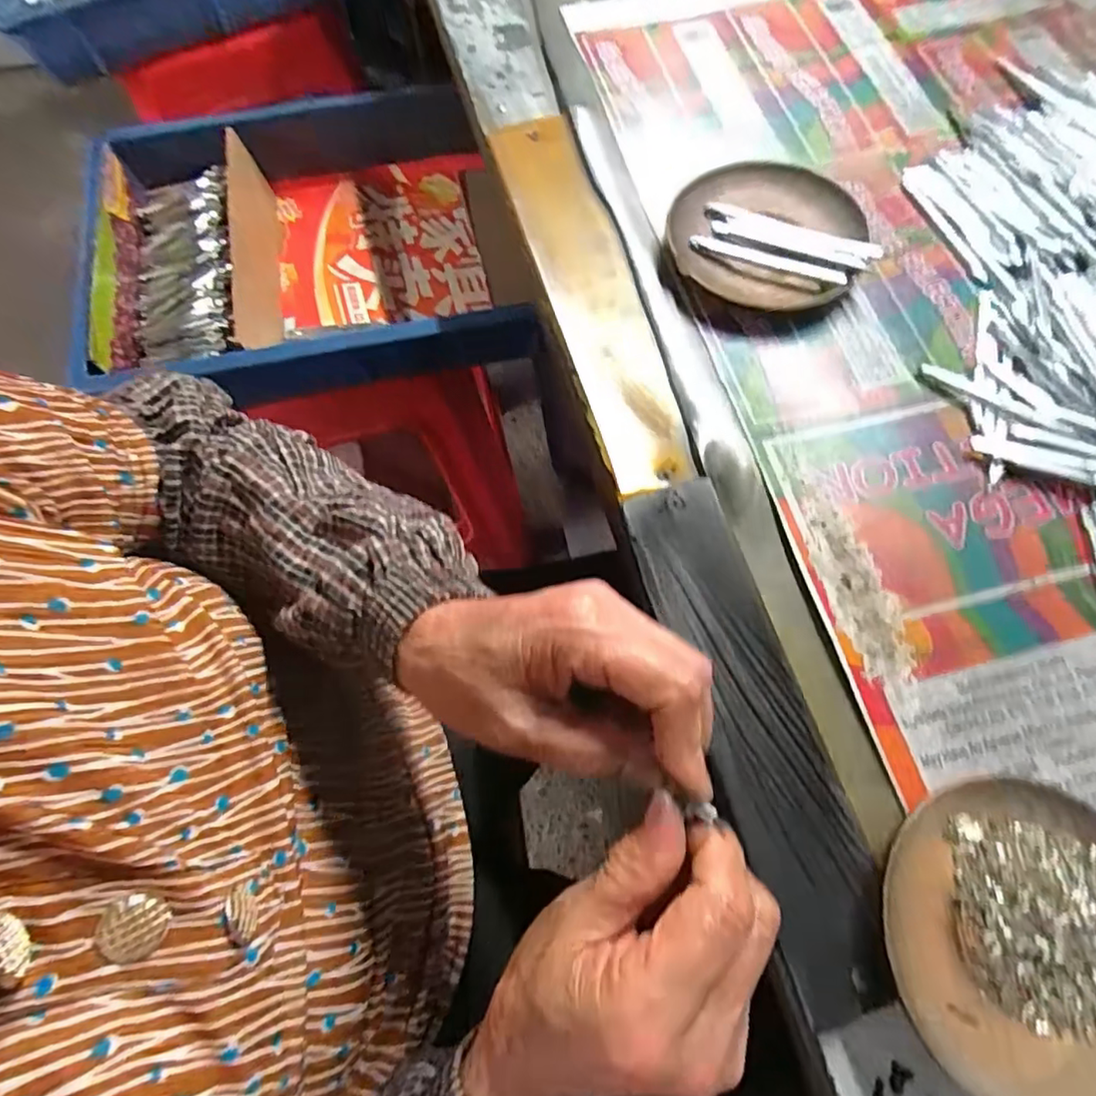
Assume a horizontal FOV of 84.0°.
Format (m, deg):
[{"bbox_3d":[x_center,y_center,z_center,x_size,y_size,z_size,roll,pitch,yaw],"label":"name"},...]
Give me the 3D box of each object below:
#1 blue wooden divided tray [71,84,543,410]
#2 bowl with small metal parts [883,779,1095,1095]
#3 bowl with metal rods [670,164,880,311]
[{"bbox_3d":[-0.211,-0.270,0.557,0.356,0.080,0.289,-9,69,-1],"label":"blue wooden divided tray"},{"bbox_3d":[0.189,0.153,0.232,0.118,0.024,0.110,-1,69,2],"label":"bowl with small metal parts"},{"bbox_3d":[0.135,-0.189,0.366,0.111,0.024,0.113,-1,69,2],"label":"bowl with metal rods"}]

